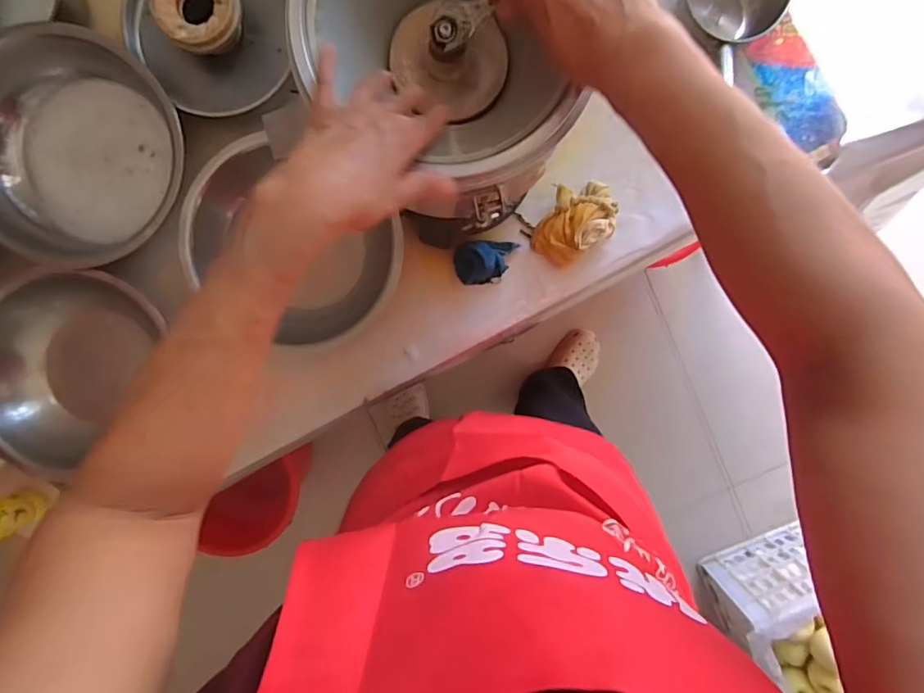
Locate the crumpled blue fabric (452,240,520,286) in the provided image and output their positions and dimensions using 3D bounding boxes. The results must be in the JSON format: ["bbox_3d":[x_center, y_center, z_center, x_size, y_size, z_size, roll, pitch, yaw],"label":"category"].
[{"bbox_3d":[0.037,-0.129,0.811,0.097,0.047,0.067,1,95,0],"label":"crumpled blue fabric"}]

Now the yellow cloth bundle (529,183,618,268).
[{"bbox_3d":[0.175,-0.188,0.785,0.100,0.053,0.136,27,95,-2],"label":"yellow cloth bundle"}]

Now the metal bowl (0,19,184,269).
[{"bbox_3d":[-0.548,-0.279,0.759,0.298,0.107,0.308,18,95,-2],"label":"metal bowl"}]

